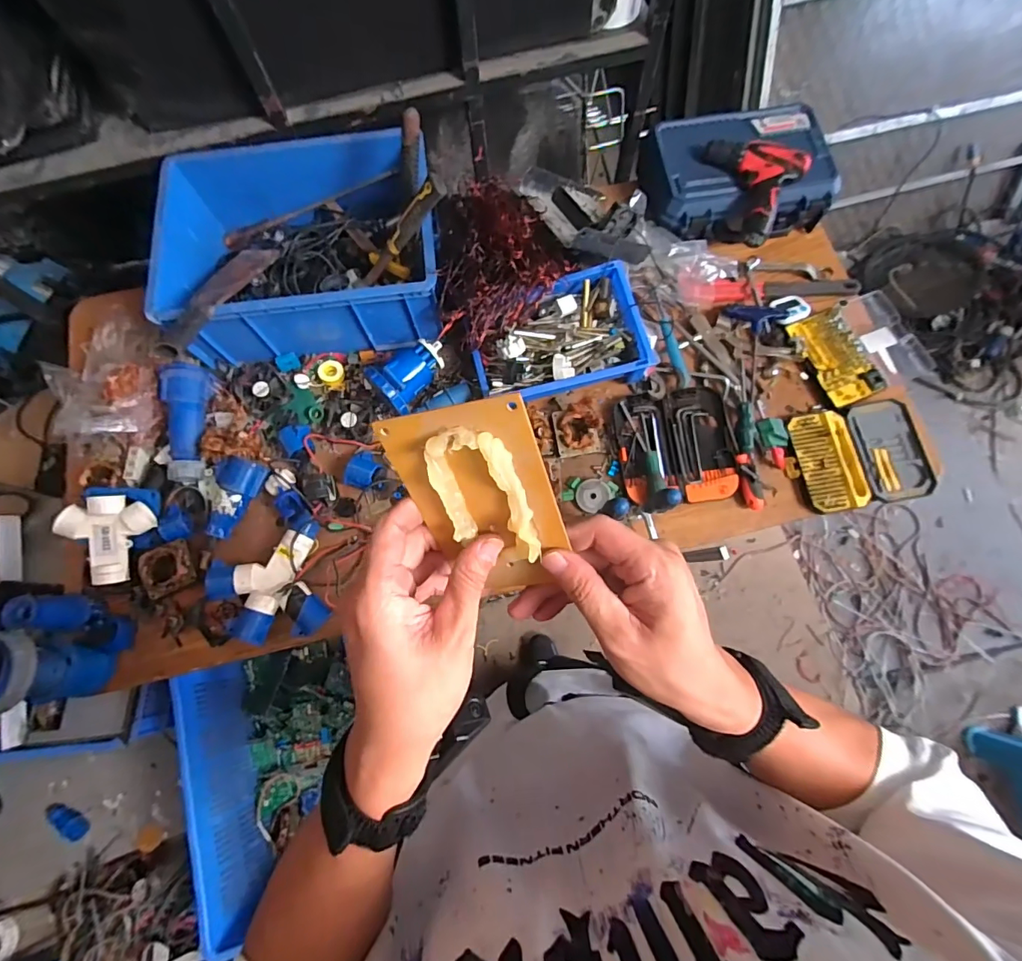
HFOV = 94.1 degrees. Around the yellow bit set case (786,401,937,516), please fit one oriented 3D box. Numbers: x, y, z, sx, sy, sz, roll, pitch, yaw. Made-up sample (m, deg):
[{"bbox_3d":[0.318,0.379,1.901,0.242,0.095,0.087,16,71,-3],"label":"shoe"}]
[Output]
[{"bbox_3d":[0.640,-0.046,0.876,0.242,0.040,0.187,-9,73,-2],"label":"yellow bit set case"}]

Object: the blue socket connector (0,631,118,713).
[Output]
[{"bbox_3d":[-0.729,0.288,0.729,0.106,0.161,0.109,-11,73,-2],"label":"blue socket connector"}]

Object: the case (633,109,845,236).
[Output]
[{"bbox_3d":[0.452,-0.619,0.958,0.379,0.108,0.278,-14,74,-3],"label":"case"}]

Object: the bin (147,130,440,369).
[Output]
[{"bbox_3d":[-0.376,-0.452,0.890,0.480,0.186,0.415,-4,73,0],"label":"bin"}]

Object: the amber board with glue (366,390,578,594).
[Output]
[{"bbox_3d":[-0.014,0.016,0.248,0.074,0.119,0.011,-9,35,17],"label":"amber board with glue"}]

